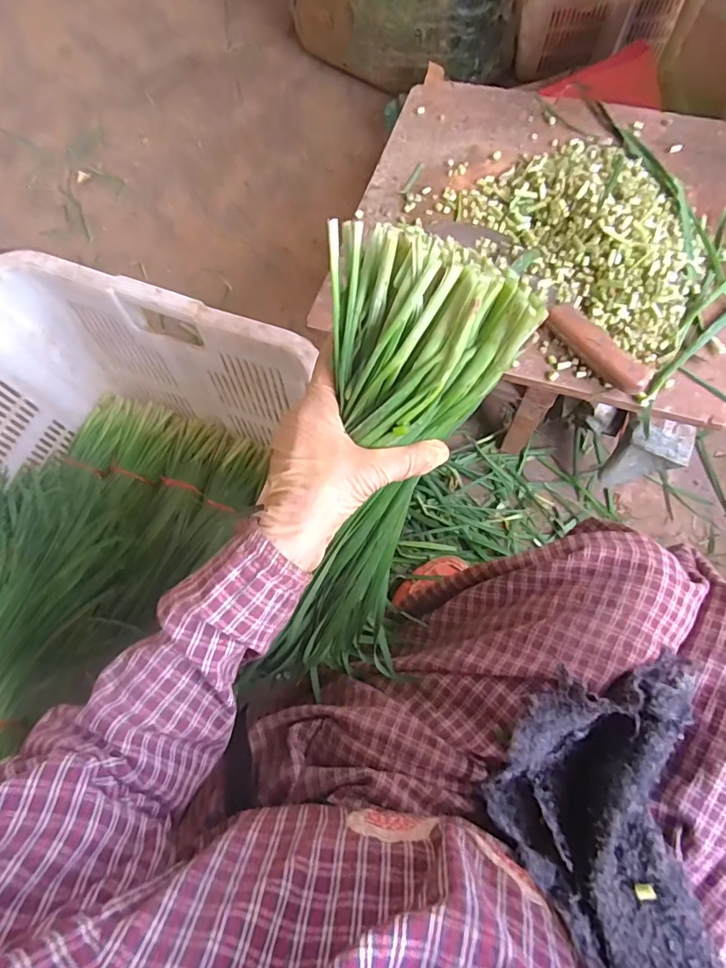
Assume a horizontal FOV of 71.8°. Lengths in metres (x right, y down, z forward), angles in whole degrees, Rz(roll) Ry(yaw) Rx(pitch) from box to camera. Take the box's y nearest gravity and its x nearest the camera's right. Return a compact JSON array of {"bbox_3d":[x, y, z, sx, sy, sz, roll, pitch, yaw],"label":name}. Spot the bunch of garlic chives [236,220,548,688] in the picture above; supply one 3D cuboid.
[{"bbox_3d":[-0.001,0.024,0.367,0.112,0.380,0.049,22,37,9],"label":"bunch of garlic chives"}]

